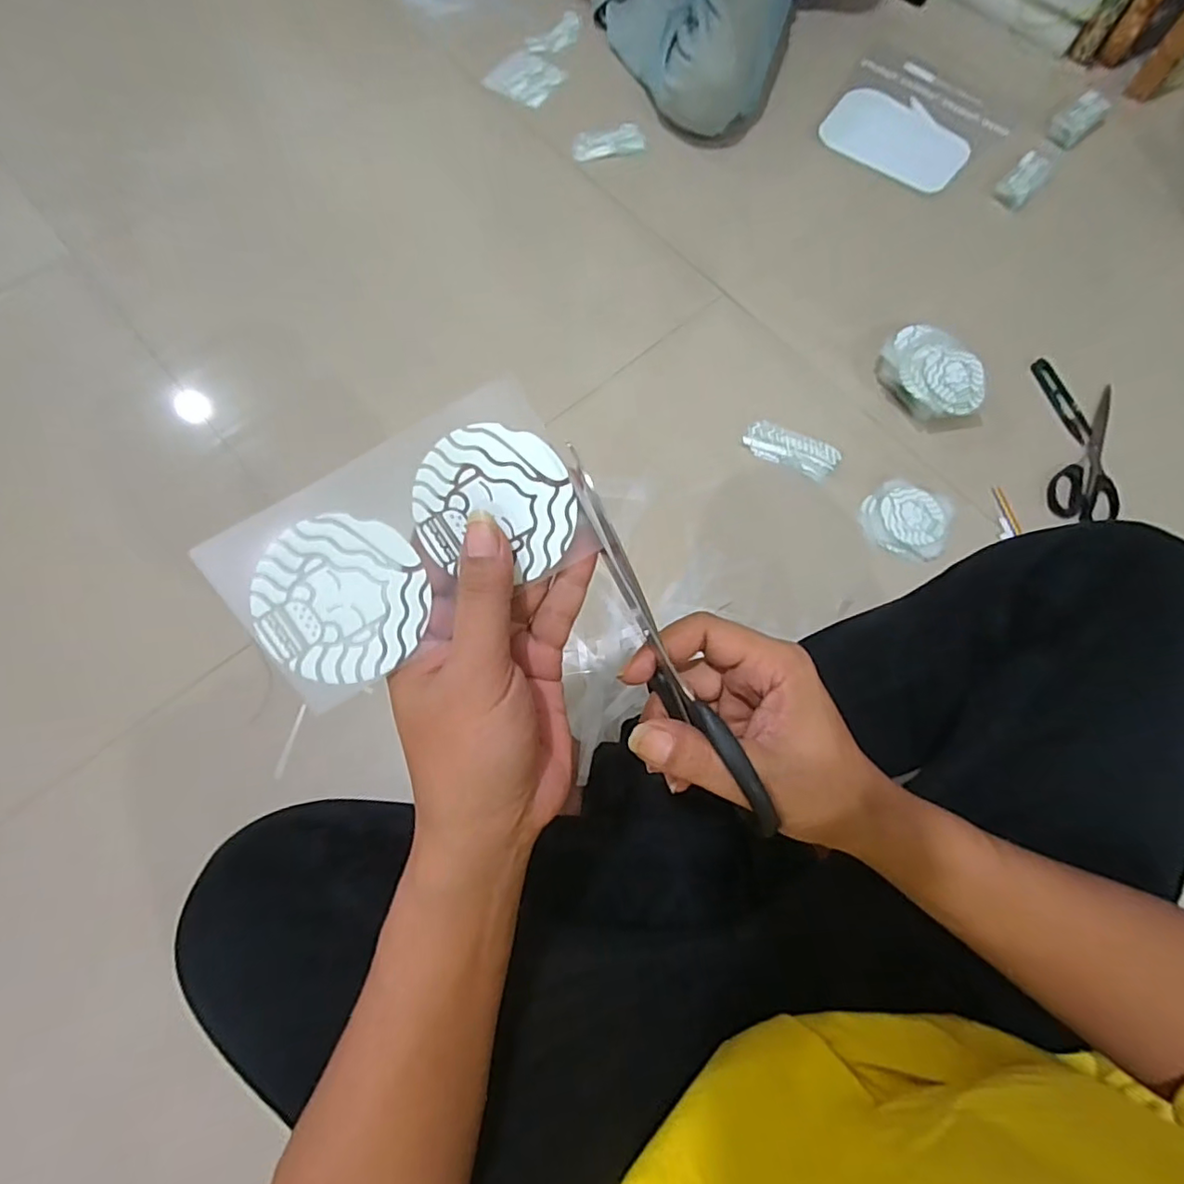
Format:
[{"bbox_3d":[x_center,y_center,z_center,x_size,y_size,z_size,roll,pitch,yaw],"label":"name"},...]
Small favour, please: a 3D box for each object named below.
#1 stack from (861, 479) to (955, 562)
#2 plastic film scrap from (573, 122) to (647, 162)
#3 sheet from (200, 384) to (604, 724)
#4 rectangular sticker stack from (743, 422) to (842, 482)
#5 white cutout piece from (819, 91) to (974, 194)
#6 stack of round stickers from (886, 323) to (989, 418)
[{"bbox_3d":[0.357,-0.085,0.672,0.092,0.011,0.089,0,73,0],"label":"stack"},{"bbox_3d":[0.023,-0.646,0.847,0.102,0.007,0.048,-11,74,-4],"label":"plastic film scrap"},{"bbox_3d":[-0.073,-0.020,0.244,0.139,0.014,0.078,-30,99,-8],"label":"sheet"},{"bbox_3d":[0.236,-0.169,0.701,0.110,0.008,0.047,23,74,6],"label":"rectangular sticker stack"},{"bbox_3d":[0.447,-0.669,0.869,0.202,0.011,0.124,38,84,13],"label":"white cutout piece"},{"bbox_3d":[0.403,-0.258,0.711,0.090,0.052,0.126,-21,75,-7],"label":"stack of round stickers"}]

